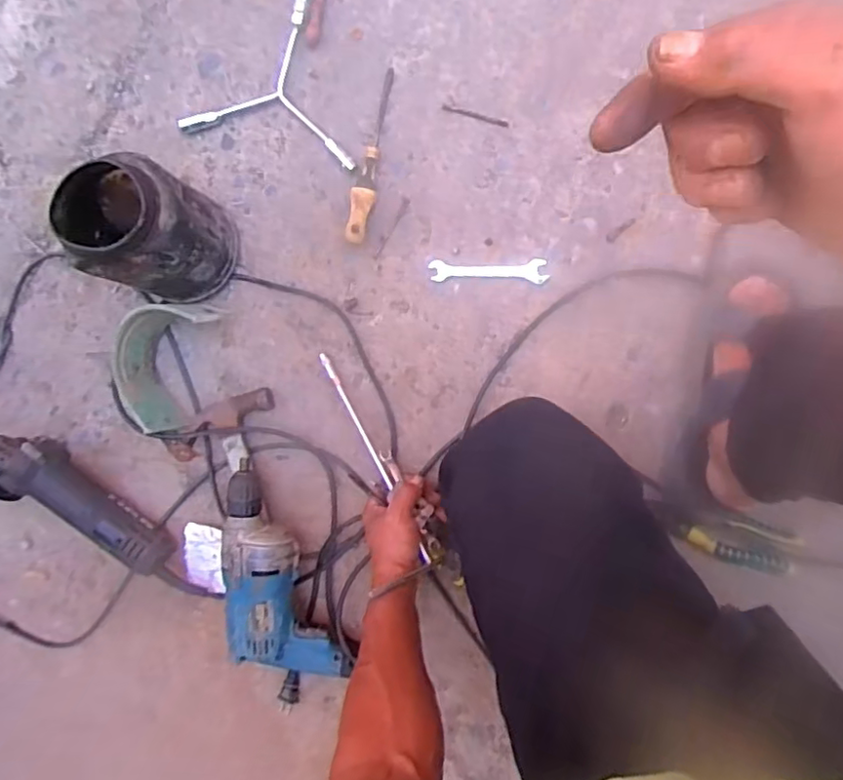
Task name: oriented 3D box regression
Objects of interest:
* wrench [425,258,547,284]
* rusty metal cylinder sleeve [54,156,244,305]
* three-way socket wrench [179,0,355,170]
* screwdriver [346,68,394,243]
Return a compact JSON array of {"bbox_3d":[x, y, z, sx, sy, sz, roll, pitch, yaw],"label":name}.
[{"bbox_3d":[0.083,-0.146,0.758,0.140,0.006,0.027,1,92,7],"label":"wrench"},{"bbox_3d":[-0.310,-0.182,0.726,0.138,0.177,0.134,0,92,7],"label":"rusty metal cylinder sleeve"},{"bbox_3d":[-0.169,-0.399,0.768,0.229,0.015,0.199,15,94,6],"label":"three-way socket wrench"},{"bbox_3d":[-0.062,-0.289,0.761,0.024,0.033,0.215,11,93,7],"label":"screwdriver"}]

